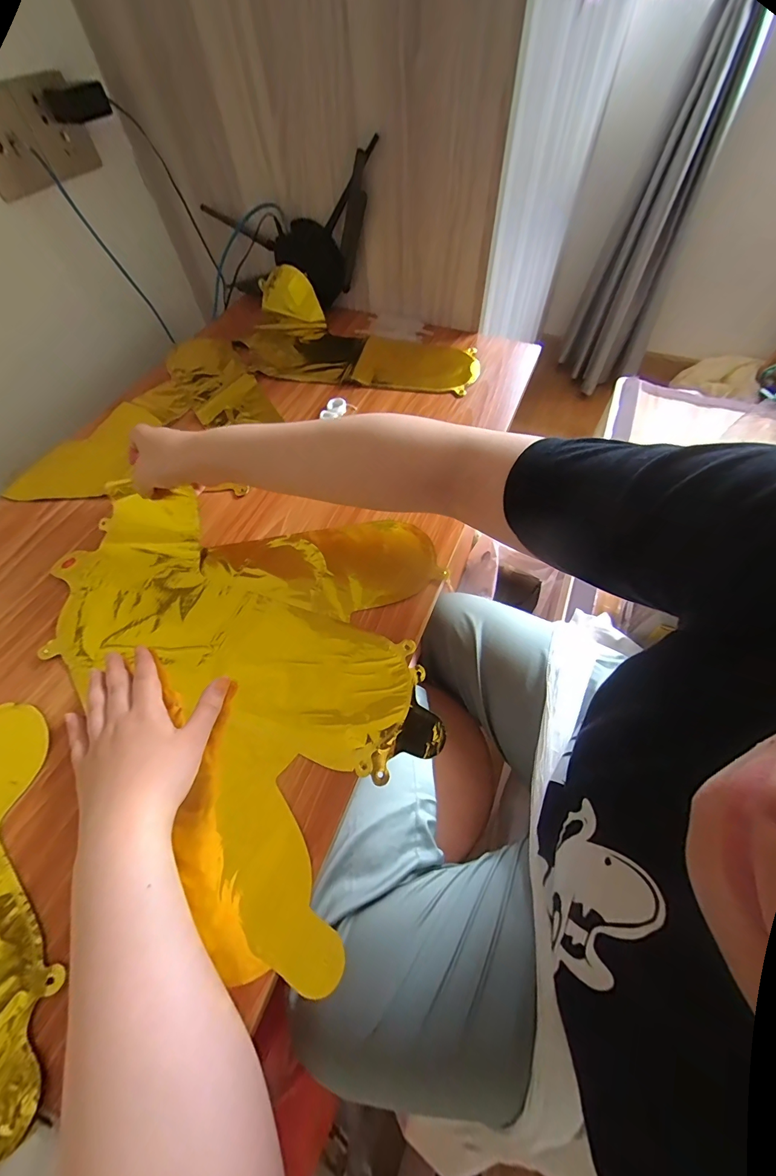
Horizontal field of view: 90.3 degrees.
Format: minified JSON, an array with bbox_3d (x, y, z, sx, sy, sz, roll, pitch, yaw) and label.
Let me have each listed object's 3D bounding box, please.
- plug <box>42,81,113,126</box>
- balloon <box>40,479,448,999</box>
[{"bbox_3d":[-0.425,-0.664,0.529,0.083,0.033,0.038,-26,62,-12],"label":"plug"},{"bbox_3d":[-0.159,0.059,0.374,0.410,0.019,0.368,18,62,11],"label":"balloon"}]

